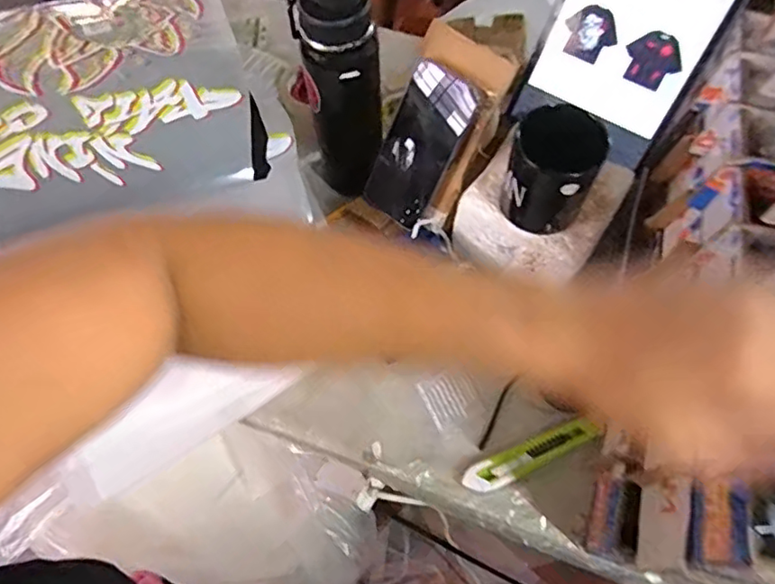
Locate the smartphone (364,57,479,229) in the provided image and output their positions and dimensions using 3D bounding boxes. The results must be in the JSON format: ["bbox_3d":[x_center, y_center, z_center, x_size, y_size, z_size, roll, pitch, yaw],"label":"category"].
[{"bbox_3d":[0.033,-0.149,0.607,0.076,0.163,0.012,38,33,16],"label":"smartphone"}]

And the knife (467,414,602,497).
[{"bbox_3d":[0.142,0.160,0.571,0.141,0.011,0.030,-23,66,-11],"label":"knife"}]

